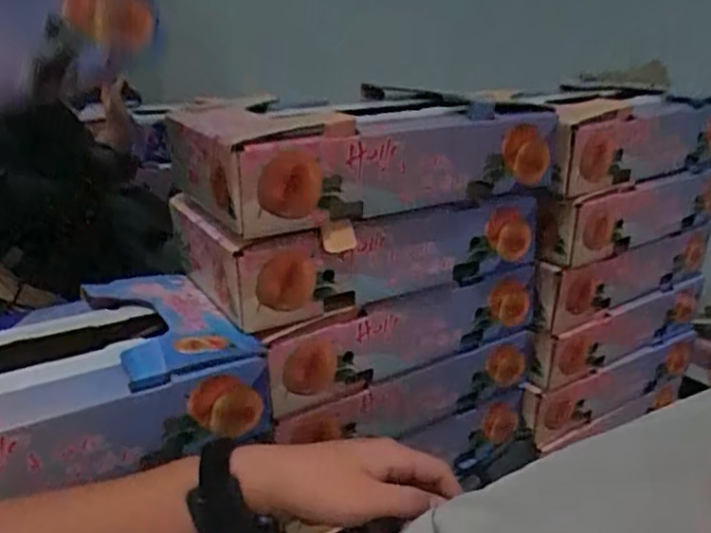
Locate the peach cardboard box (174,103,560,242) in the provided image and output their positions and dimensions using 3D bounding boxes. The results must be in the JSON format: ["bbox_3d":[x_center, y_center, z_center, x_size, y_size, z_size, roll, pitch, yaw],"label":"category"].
[{"bbox_3d":[0.007,-0.138,0.793,0.395,0.096,0.232,-11,23,-27],"label":"peach cardboard box"}]

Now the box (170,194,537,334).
[{"bbox_3d":[-0.006,-0.040,0.815,0.392,0.097,0.227,-13,25,-31],"label":"box"}]

